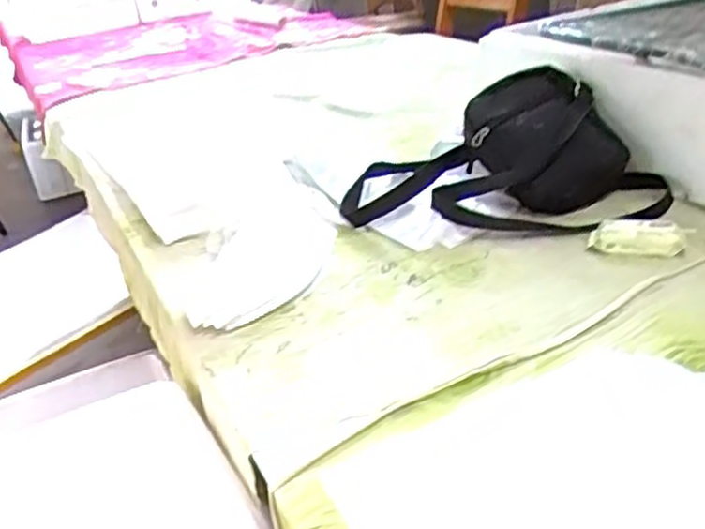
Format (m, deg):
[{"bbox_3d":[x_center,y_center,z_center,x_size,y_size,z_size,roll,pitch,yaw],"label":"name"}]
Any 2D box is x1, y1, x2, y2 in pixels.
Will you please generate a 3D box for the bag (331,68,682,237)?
[{"bbox_3d":[0.173,-0.131,0.859,0.384,0.132,0.199,0,30,14],"label":"bag"}]

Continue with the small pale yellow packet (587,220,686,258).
[{"bbox_3d":[0.296,-0.030,0.742,0.092,0.020,0.061,6,32,24],"label":"small pale yellow packet"}]

